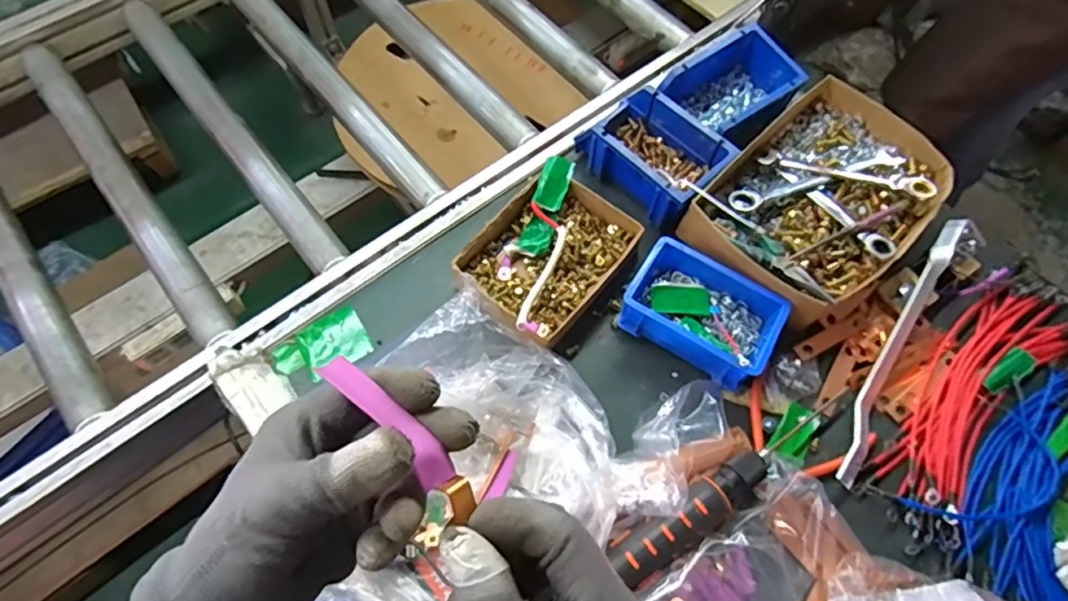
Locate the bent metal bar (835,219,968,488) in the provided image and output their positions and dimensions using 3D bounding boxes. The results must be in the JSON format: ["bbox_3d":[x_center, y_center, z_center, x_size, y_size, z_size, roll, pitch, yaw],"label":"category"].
[{"bbox_3d":[0.375,0.043,0.611,0.027,0.042,0.314,30,68,13],"label":"bent metal bar"}]

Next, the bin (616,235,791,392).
[{"bbox_3d":[0.175,0.009,0.619,0.149,0.051,0.113,29,68,13],"label":"bin"}]

